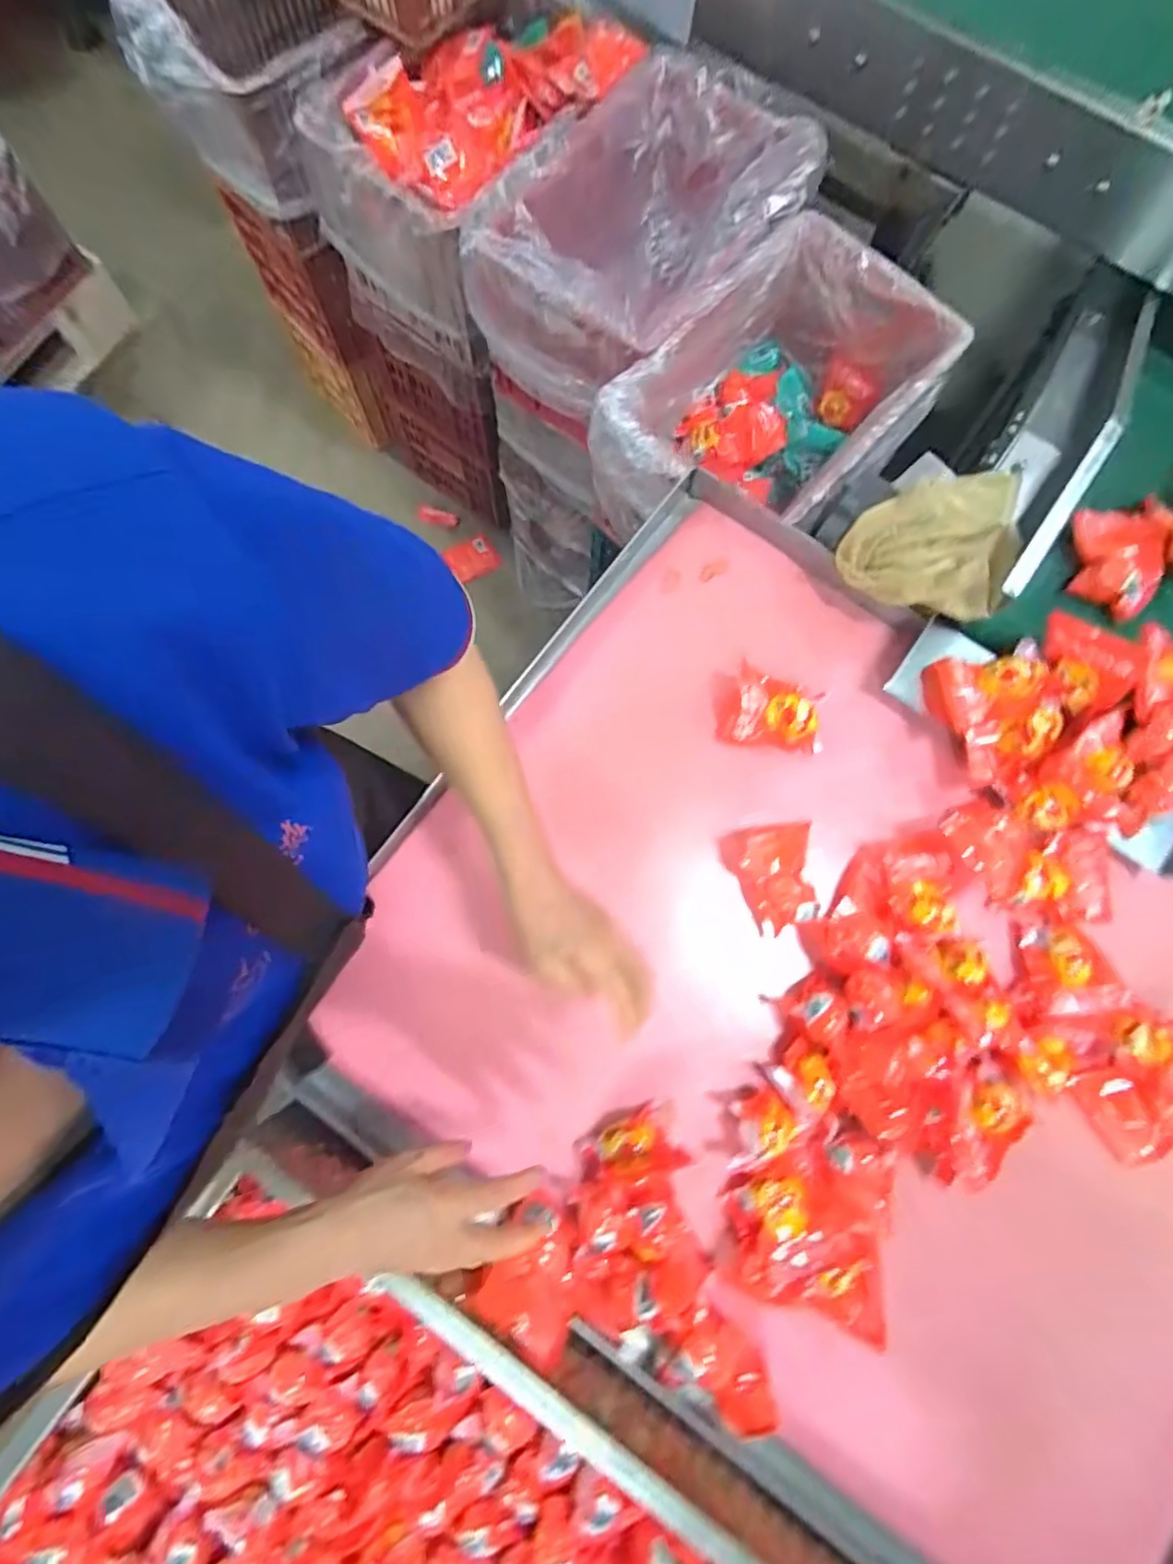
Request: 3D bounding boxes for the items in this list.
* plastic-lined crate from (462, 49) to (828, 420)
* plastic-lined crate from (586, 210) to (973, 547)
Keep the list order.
[{"bbox_3d":[0.082,-0.796,0.970,0.341,0.244,0.471,43,79,8],"label":"plastic-lined crate"},{"bbox_3d":[0.267,-0.512,0.926,0.326,0.221,0.475,42,79,8],"label":"plastic-lined crate"}]

